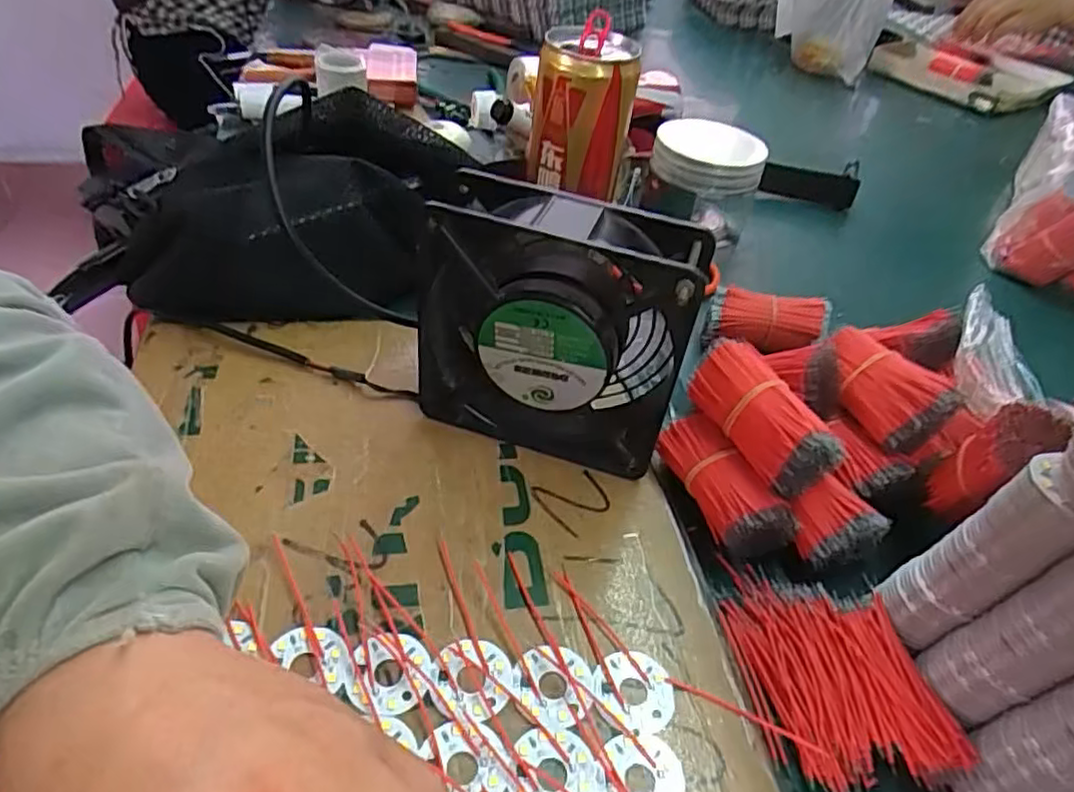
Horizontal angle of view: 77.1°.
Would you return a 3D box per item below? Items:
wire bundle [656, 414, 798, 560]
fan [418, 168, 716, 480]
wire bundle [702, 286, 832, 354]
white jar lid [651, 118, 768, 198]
[{"bbox_3d":[0.085,0.043,0.315,0.029,0.032,0.071,-19,49,-26],"label":"wire bundle"},{"bbox_3d":[0.006,-0.031,0.316,0.122,0.121,0.048,19,44,12],"label":"fan"},{"bbox_3d":[0.138,-0.046,0.408,0.072,0.027,0.027,5,43,-3],"label":"wire bundle"},{"bbox_3d":[0.135,-0.187,0.527,0.081,0.033,0.081,18,45,11],"label":"white jar lid"}]

